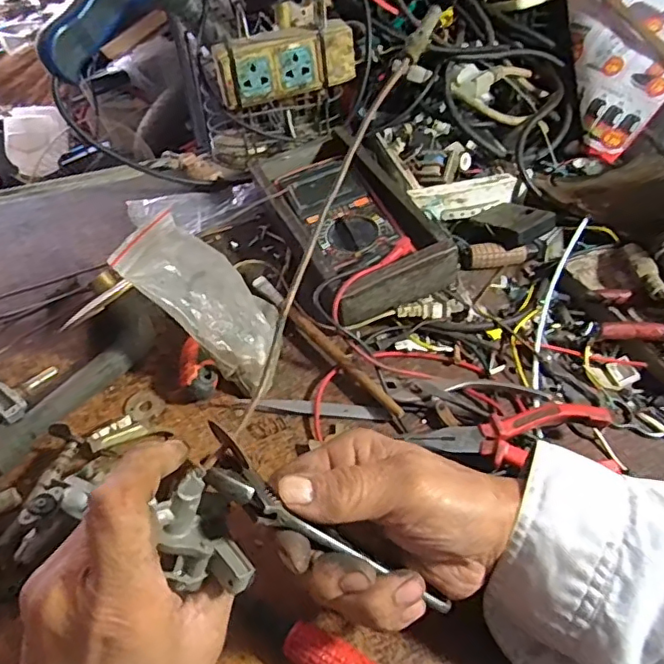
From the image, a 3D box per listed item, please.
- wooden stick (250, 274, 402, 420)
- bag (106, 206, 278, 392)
[{"bbox_3d":[-0.008,0.008,0.447,0.013,0.012,0.178,-32,55,-24],"label":"wooden stick"},{"bbox_3d":[-0.090,-0.026,0.421,0.027,0.142,0.089,-27,31,37],"label":"bag"}]

